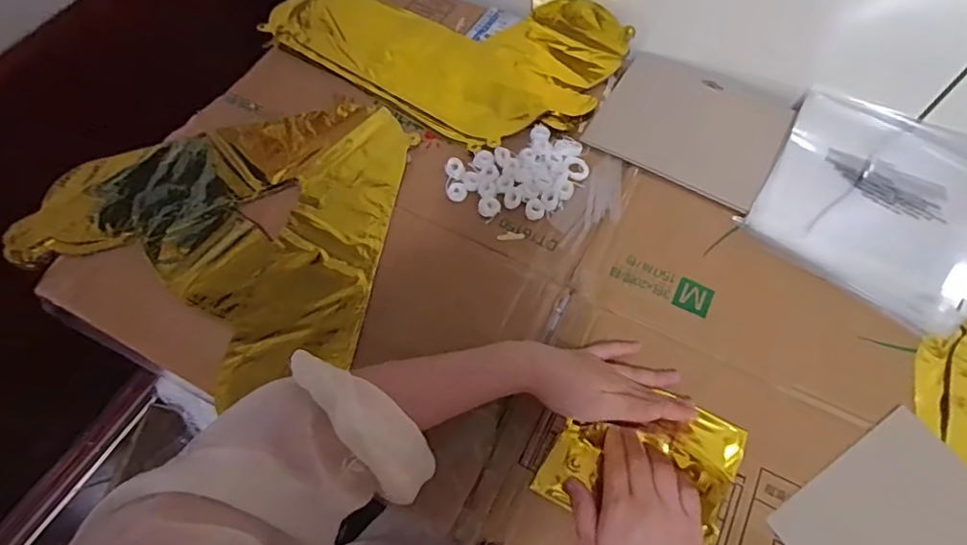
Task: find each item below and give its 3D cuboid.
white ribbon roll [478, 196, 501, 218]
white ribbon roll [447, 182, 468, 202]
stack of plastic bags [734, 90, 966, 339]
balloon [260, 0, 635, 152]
[{"bbox_3d":[0.006,-0.067,0.568,0.023,0.004,0.024,-1,64,1],"label":"white ribbon roll"},{"bbox_3d":[-0.028,-0.084,0.577,0.021,0.005,0.021,-1,64,1],"label":"white ribbon roll"},{"bbox_3d":[0.411,-0.077,0.564,0.215,0.016,0.242,33,69,16],"label":"stack of plastic bags"},{"bbox_3d":[-0.052,-0.285,0.676,0.420,0.038,0.231,30,68,15],"label":"balloon"}]

